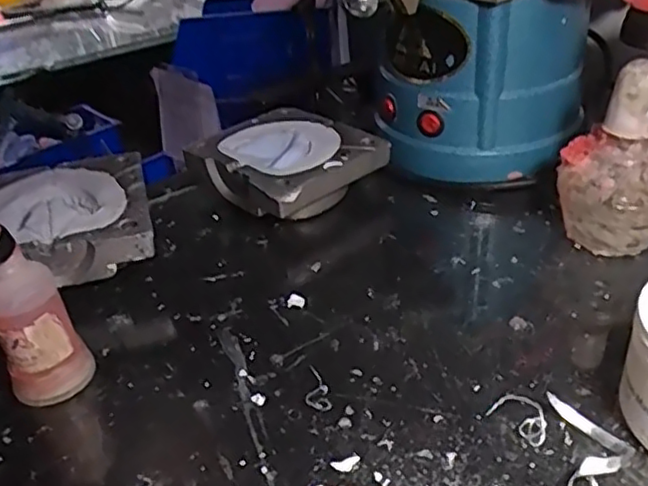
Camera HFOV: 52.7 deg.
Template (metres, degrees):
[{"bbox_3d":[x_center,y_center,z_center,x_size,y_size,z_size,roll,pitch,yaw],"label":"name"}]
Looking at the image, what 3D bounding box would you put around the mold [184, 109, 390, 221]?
[{"bbox_3d":[-0.029,-0.061,0.519,0.116,0.047,0.120,-29,40,-32],"label":"mold"}]

